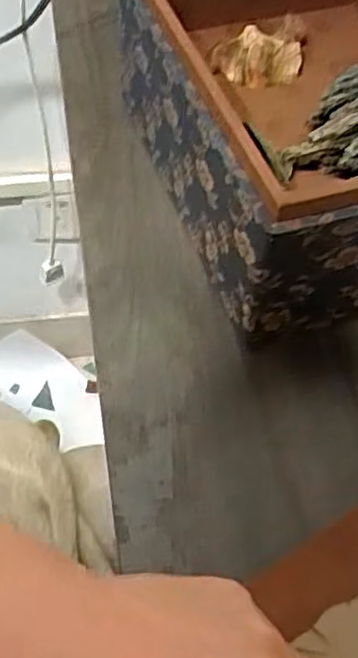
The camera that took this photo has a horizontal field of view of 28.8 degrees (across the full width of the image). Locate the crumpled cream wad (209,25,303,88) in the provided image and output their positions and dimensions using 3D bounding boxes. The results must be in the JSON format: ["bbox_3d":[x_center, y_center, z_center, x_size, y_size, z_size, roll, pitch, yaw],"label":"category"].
[{"bbox_3d":[0.045,-0.155,0.393,0.053,0.026,0.023,-6,55,-7],"label":"crumpled cream wad"}]

